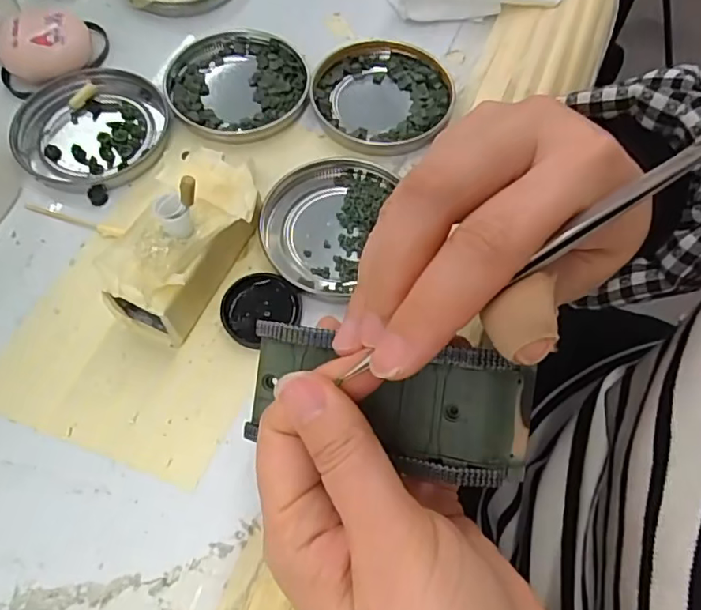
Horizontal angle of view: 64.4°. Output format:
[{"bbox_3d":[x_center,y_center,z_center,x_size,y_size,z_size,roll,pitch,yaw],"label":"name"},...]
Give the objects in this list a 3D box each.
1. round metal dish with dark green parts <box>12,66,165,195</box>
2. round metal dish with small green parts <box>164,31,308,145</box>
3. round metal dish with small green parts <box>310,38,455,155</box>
[{"bbox_3d":[-0.139,-0.096,0.299,0.077,0.009,0.075,0,64,-1],"label":"round metal dish with dark green parts"},{"bbox_3d":[-0.064,-0.126,0.316,0.076,0.007,0.079,0,64,-1],"label":"round metal dish with small green parts"},{"bbox_3d":[0.018,-0.119,0.314,0.077,0.008,0.080,0,64,-1],"label":"round metal dish with small green parts"}]

